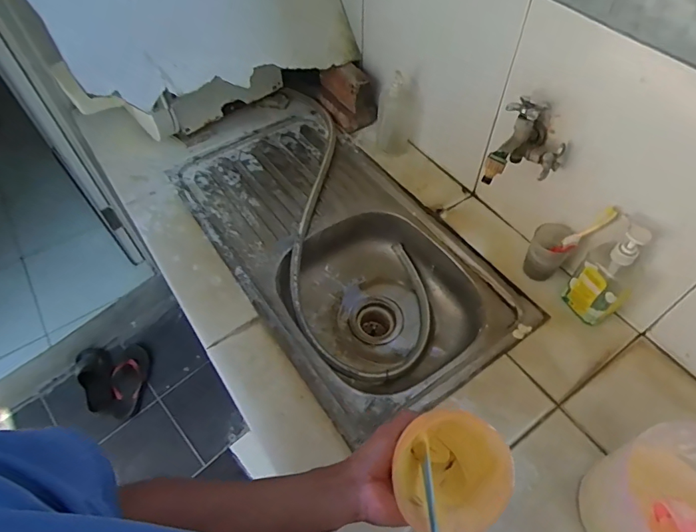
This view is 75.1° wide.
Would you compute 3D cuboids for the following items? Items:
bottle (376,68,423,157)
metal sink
[{"bbox_3d":[0.114,-0.330,0.977,0.079,0.167,0.082,28,60,19],"label":"bottle"},{"bbox_3d":[-0.041,-0.041,0.952,0.405,0.142,0.778,-30,59,-18],"label":"metal sink"}]

